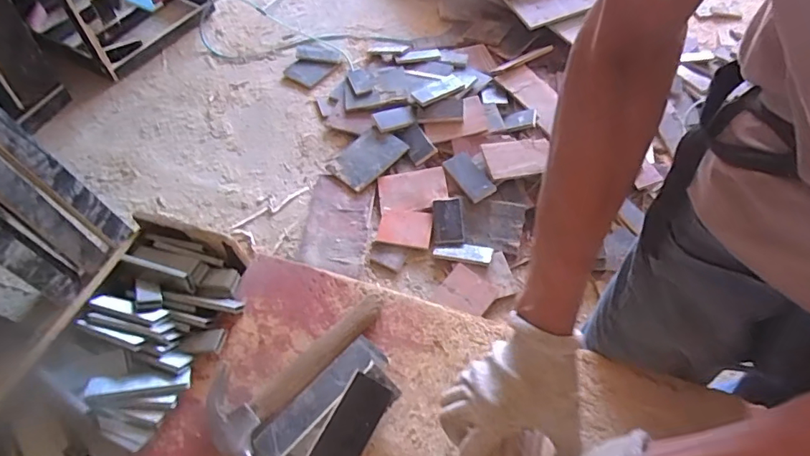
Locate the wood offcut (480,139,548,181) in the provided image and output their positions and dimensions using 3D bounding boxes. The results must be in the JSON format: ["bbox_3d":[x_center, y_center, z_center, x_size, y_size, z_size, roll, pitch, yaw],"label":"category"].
[{"bbox_3d":[0.353,-0.226,1.569,0.219,0.024,0.147,-8,57,-12],"label":"wood offcut"}]

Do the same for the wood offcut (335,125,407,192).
[{"bbox_3d":[-0.111,-0.231,1.587,0.216,0.014,0.139,-42,83,-11],"label":"wood offcut"}]

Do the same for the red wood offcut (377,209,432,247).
[{"bbox_3d":[-0.002,-0.002,1.464,0.153,0.028,0.120,8,56,3],"label":"red wood offcut"}]

